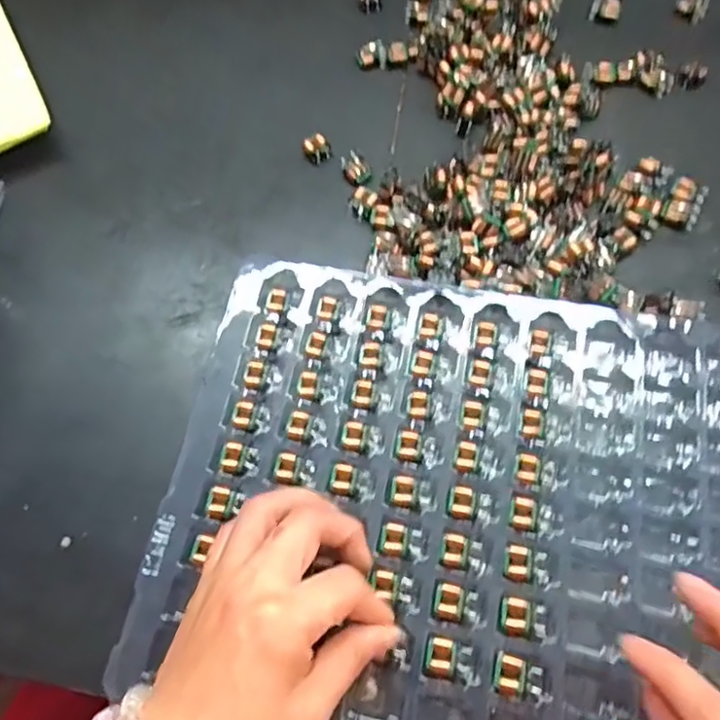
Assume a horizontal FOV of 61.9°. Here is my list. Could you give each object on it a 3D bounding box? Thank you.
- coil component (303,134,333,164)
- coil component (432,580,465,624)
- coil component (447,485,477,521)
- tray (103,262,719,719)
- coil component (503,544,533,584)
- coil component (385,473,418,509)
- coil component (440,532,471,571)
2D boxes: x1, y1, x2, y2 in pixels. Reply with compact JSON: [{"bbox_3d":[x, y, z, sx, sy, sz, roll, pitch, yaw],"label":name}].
[{"bbox_3d":[-0.028,-0.140,0.399,0.018,0.005,0.018,-24,68,-7],"label":"coil component"},{"bbox_3d":[0.042,0.115,0.285,0.015,0.005,0.017,7,68,6],"label":"coil component"},{"bbox_3d":[0.052,0.072,0.304,0.014,0.004,0.017,12,69,8],"label":"coil component"},{"bbox_3d":[0.071,0.072,0.299,0.332,0.019,0.231,9,68,7],"label":"tray"},{"bbox_3d":[0.076,0.099,0.290,0.014,0.005,0.017,11,68,7],"label":"coil component"},{"bbox_3d":[0.021,0.067,0.306,0.016,0.007,0.016,4,68,5],"label":"coil component"},{"bbox_3d":[0.047,0.094,0.294,0.014,0.004,0.016,7,68,6],"label":"coil component"}]

